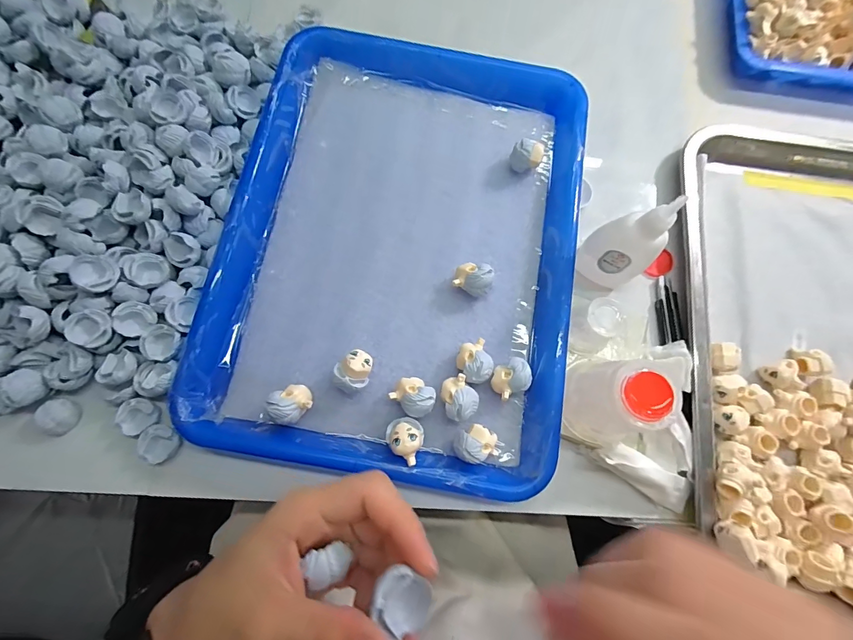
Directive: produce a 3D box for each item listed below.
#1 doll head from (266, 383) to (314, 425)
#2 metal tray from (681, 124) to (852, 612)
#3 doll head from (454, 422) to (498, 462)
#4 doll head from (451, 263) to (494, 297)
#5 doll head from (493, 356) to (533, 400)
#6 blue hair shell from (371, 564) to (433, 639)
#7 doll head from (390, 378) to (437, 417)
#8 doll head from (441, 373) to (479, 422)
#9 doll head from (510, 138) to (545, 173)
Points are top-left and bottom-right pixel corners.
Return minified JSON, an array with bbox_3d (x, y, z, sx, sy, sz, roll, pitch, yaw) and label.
[{"bbox_3d":[-0.088,0.056,0.248,0.026,0.023,0.022,-22,78,-6],"label":"doll head"},{"bbox_3d":[0.326,0.007,0.279,0.261,0.036,0.358,8,77,0],"label":"metal tray"},{"bbox_3d":[0.031,0.080,0.246,0.028,0.025,0.021,-15,78,-5],"label":"doll head"},{"bbox_3d":[0.034,-0.029,0.275,0.027,0.024,0.021,15,77,2],"label":"doll head"},{"bbox_3d":[0.057,0.040,0.258,0.026,0.022,0.021,-28,79,-8],"label":"doll head"},{"bbox_3d":[-0.009,0.110,0.147,0.022,0.013,0.022,0,77,-1],"label":"blue hair shell"},{"bbox_3d":[-0.008,0.051,0.251,0.027,0.024,0.022,40,79,7],"label":"doll head"},{"bbox_3d":[0.021,0.053,0.253,0.023,0.022,0.026,-36,80,-9],"label":"doll head"},{"bbox_3d":[0.078,-0.127,0.299,0.023,0.023,0.020,28,78,5],"label":"doll head"}]

